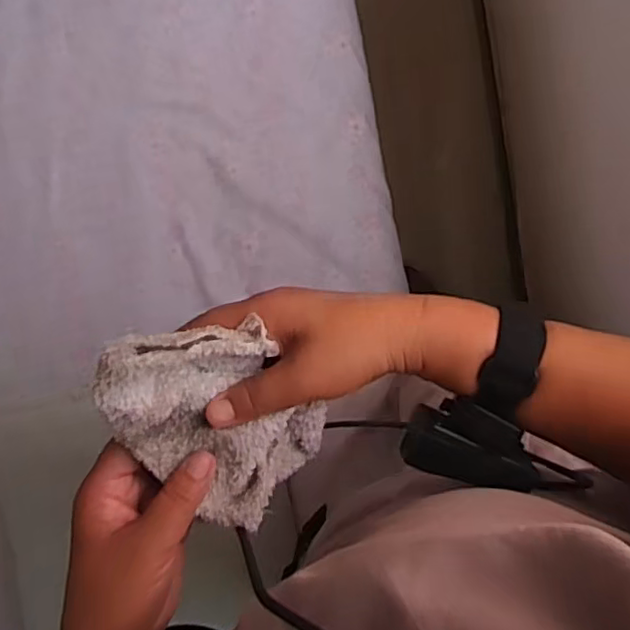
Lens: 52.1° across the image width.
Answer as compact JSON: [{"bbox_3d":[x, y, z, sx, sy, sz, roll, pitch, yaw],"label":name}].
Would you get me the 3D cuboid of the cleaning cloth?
[{"bbox_3d":[-0.049,0.051,0.340,0.091,0.041,0.142,-45,128,-21],"label":"cleaning cloth"}]

